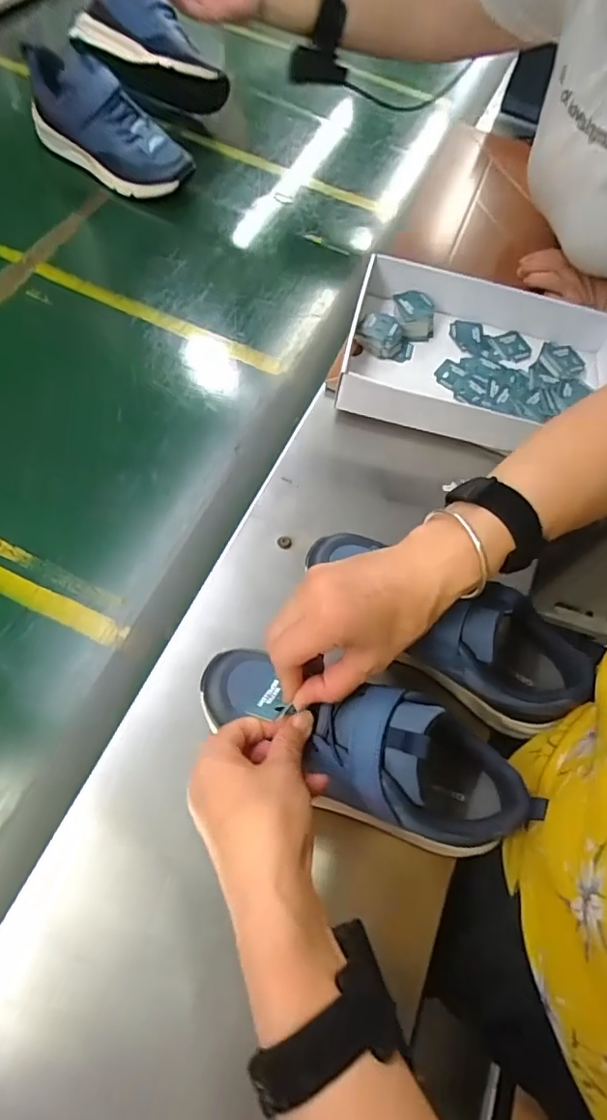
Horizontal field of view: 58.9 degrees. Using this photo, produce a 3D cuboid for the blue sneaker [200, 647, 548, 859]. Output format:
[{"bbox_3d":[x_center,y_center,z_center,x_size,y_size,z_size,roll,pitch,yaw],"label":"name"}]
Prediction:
[{"bbox_3d":[0.033,0.113,0.351,0.224,0.094,0.077,20,63,13],"label":"blue sneaker"}]

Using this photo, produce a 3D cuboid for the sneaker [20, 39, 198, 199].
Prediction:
[{"bbox_3d":[-0.260,-0.570,0.718,0.219,0.143,0.079,36,64,12],"label":"sneaker"}]

